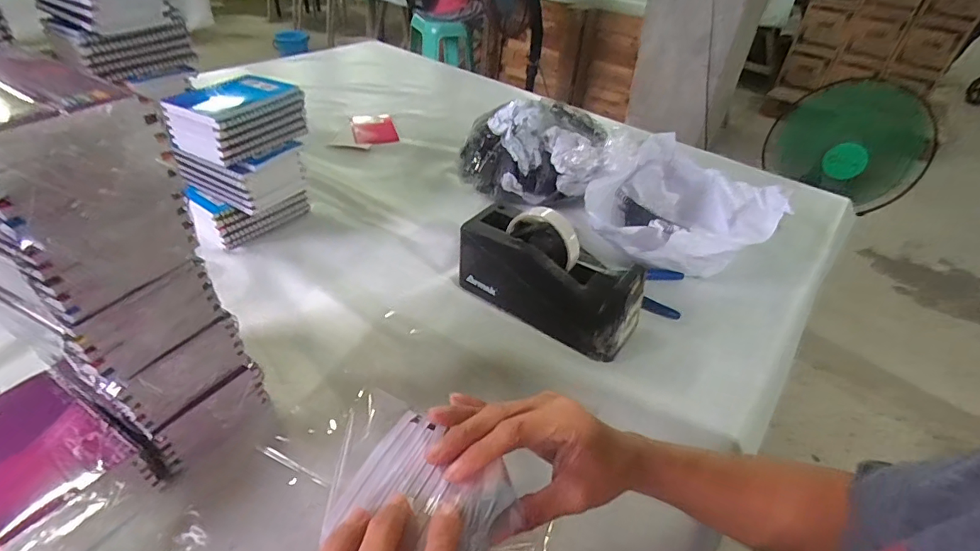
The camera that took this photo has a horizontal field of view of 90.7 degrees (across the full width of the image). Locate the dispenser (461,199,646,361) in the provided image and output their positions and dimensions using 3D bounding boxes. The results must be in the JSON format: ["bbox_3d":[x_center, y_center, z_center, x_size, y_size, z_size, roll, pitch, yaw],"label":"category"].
[{"bbox_3d":[0.066,-0.004,0.537,0.207,0.113,0.071,28,45,25],"label":"dispenser"}]

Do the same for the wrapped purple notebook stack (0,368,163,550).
[{"bbox_3d":[-0.333,0.145,0.359,0.131,0.061,0.093,25,43,21],"label":"wrapped purple notebook stack"}]

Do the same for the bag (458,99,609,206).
[{"bbox_3d":[0.063,-0.172,0.712,0.197,0.137,0.101,10,40,5],"label":"bag"}]

